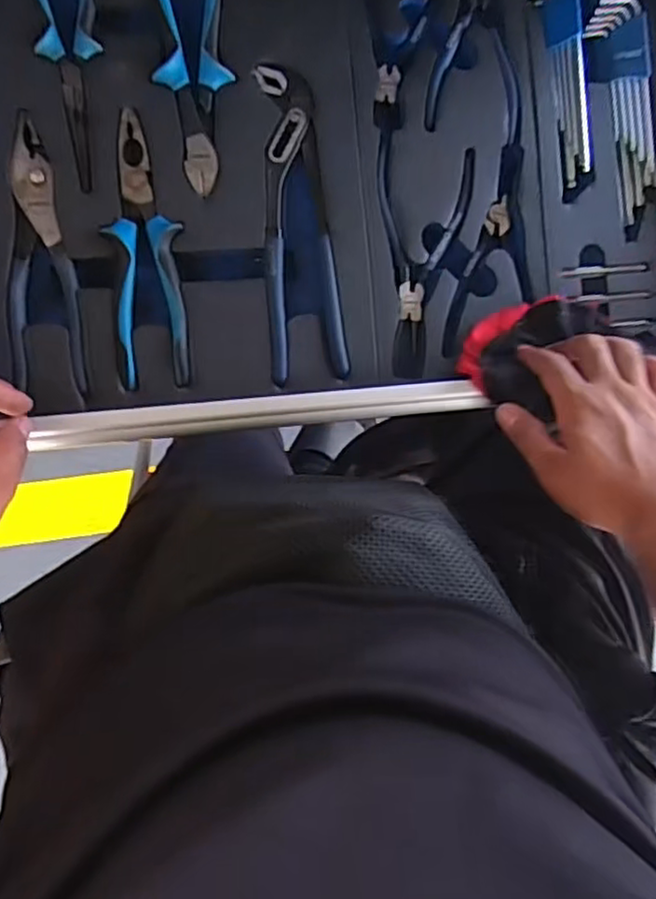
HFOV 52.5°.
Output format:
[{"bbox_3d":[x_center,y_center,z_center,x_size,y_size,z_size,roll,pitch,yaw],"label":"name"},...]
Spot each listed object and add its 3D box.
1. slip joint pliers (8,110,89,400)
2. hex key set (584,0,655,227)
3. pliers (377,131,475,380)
[{"bbox_3d":[-0.209,-0.139,0.485,0.049,0.011,0.196,-5,91,-7],"label":"slip joint pliers"},{"bbox_3d":[0.243,-0.282,0.548,0.048,0.016,0.177,-6,91,-7],"label":"hex key set"},{"bbox_3d":[0.070,-0.148,0.522,0.076,0.007,0.184,6,89,-7],"label":"pliers"}]

